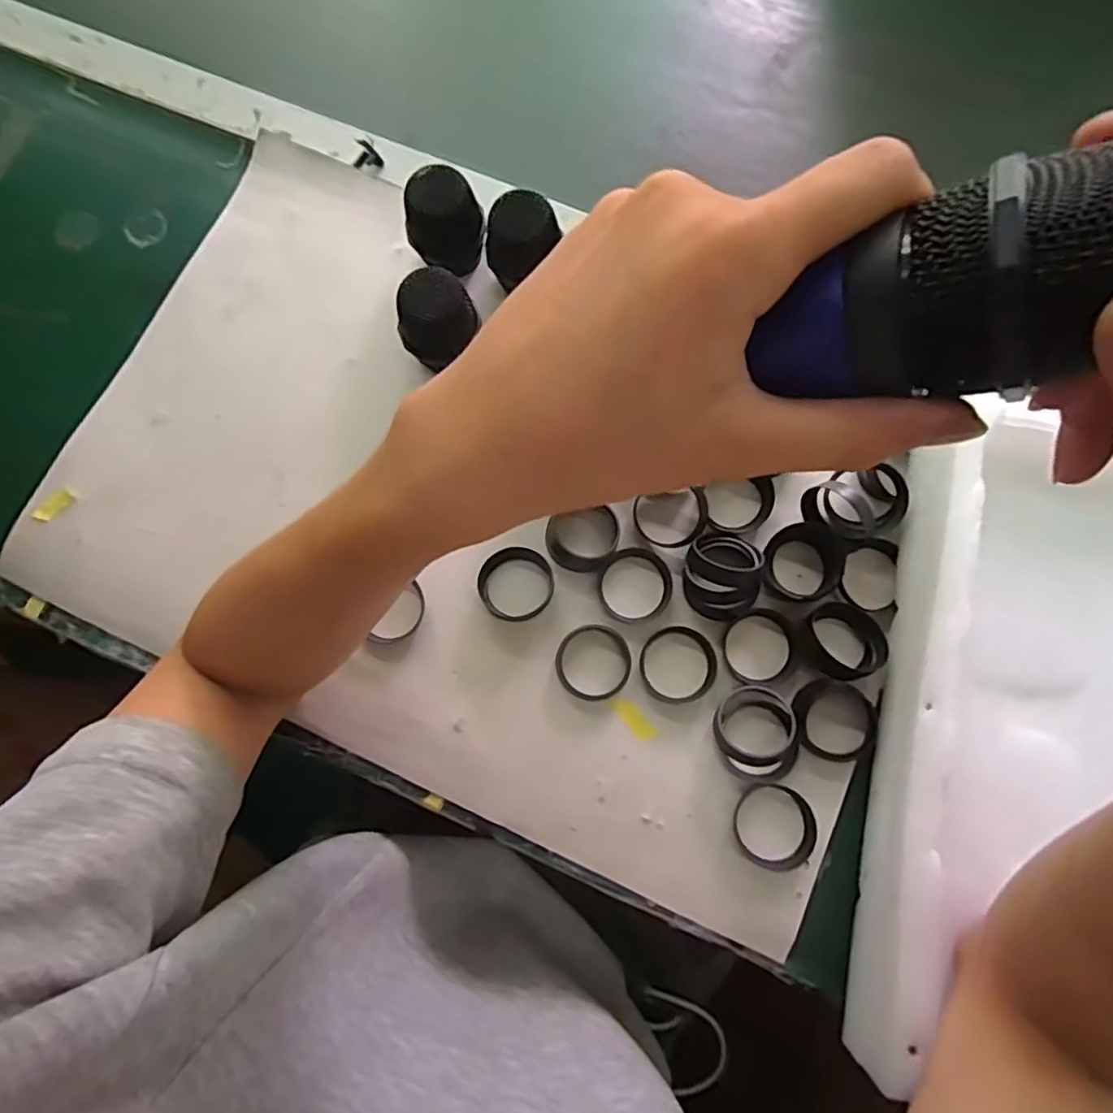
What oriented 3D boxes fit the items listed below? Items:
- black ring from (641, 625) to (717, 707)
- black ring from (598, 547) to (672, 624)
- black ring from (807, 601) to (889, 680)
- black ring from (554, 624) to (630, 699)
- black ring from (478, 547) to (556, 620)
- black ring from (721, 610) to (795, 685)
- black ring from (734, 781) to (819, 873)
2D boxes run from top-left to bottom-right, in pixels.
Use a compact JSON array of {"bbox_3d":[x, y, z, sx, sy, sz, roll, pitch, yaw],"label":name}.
[{"bbox_3d":[0.071,0.063,0.364,0.043,0.007,0.045,0,78,1],"label":"black ring"},{"bbox_3d":[0.047,0.017,0.372,0.043,0.007,0.043,0,78,1],"label":"black ring"},{"bbox_3d":[0.167,0.047,0.358,0.039,0.013,0.044,-13,79,-2],"label":"black ring"},{"bbox_3d":[0.022,0.062,0.365,0.044,0.007,0.044,0,78,1],"label":"black ring"},{"bbox_3d":[-0.024,0.017,0.372,0.044,0.009,0.044,0,78,1],"label":"black ring"},{"bbox_3d":[0.119,0.052,0.364,0.043,0.009,0.043,0,78,1],"label":"black ring"},{"bbox_3d":[0.121,0.149,0.345,0.043,0.006,0.045,0,78,1],"label":"black ring"}]

